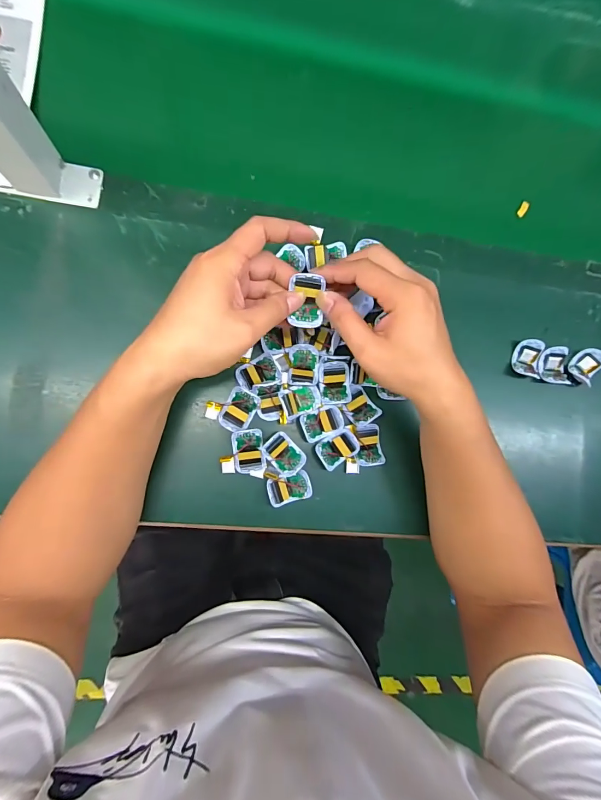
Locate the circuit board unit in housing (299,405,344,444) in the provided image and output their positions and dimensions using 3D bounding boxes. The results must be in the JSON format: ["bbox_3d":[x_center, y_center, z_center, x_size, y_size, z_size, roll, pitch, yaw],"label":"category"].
[{"bbox_3d":[0.023,0.022,0.382,0.047,0.009,0.029,-21,90,-9],"label":"circuit board unit in housing"}]

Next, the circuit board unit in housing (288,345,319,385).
[{"bbox_3d":[0.004,-0.036,0.380,0.029,0.009,0.039,3,86,-9],"label":"circuit board unit in housing"}]

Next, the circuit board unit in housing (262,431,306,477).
[{"bbox_3d":[-0.016,0.054,0.374,0.031,0.007,0.042,-44,94,-9],"label":"circuit board unit in housing"}]

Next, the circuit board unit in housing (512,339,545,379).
[{"bbox_3d":[0.257,-0.047,0.429,0.029,0.016,0.042,3,86,-9],"label":"circuit board unit in housing"}]

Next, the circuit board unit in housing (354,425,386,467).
[{"bbox_3d":[0.071,0.046,0.389,0.027,0.012,0.041,-9,88,-9],"label":"circuit board unit in housing"}]

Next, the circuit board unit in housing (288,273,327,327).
[{"bbox_3d":[0.006,-0.081,0.313,0.026,0.011,0.042,2,102,-14],"label":"circuit board unit in housing"}]

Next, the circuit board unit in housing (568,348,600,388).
[{"bbox_3d":[0.331,-0.039,0.438,0.040,0.018,0.028,-44,94,-9],"label":"circuit board unit in housing"}]

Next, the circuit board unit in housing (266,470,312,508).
[{"bbox_3d":[-0.011,0.088,0.375,0.042,0.013,0.028,-16,89,-9],"label":"circuit board unit in housing"}]

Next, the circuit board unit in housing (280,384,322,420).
[{"bbox_3d":[0.001,0.000,0.376,0.041,0.013,0.028,-18,89,-9],"label":"circuit board unit in housing"}]

